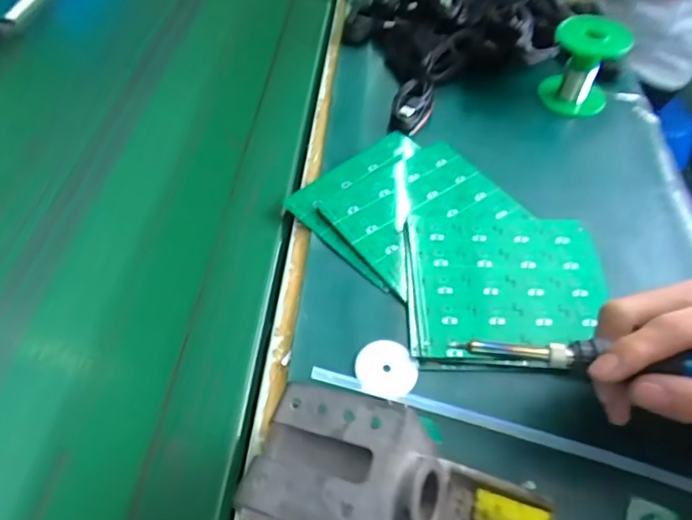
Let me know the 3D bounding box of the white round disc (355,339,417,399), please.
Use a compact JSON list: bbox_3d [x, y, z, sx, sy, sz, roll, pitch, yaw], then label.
[{"bbox_3d":[0.027,0.074,0.340,0.041,0.004,0.040,1,52,-1],"label":"white round disc"}]

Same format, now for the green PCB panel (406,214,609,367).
[{"bbox_3d":[0.121,0.016,0.383,0.147,0.007,0.134,4,54,-2],"label":"green PCB panel"}]

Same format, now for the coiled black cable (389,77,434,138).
[{"bbox_3d":[0.069,-0.166,0.524,0.041,0.017,0.090,12,53,7],"label":"coiled black cable"}]

